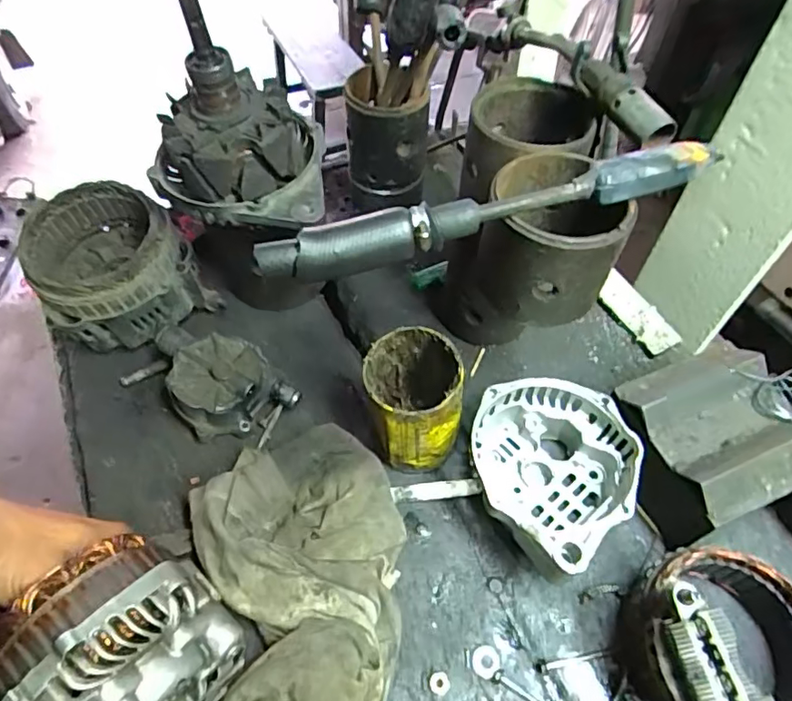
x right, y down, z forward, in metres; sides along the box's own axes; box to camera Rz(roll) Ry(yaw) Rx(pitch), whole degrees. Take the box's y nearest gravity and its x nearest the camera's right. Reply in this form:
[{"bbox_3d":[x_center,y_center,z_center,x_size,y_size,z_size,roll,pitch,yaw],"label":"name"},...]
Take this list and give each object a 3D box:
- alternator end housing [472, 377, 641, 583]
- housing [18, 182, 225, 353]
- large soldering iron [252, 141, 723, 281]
[{"bbox_3d":[0.119,0.095,0.438,0.125,0.078,0.132,0,54,0],"label":"alternator end housing"},{"bbox_3d":[-0.275,-0.077,0.538,0.131,0.107,0.133,36,62,23],"label":"housing"},{"bbox_3d":[0.058,-0.079,0.319,0.272,0.028,0.023,-13,55,-9],"label":"large soldering iron"}]

